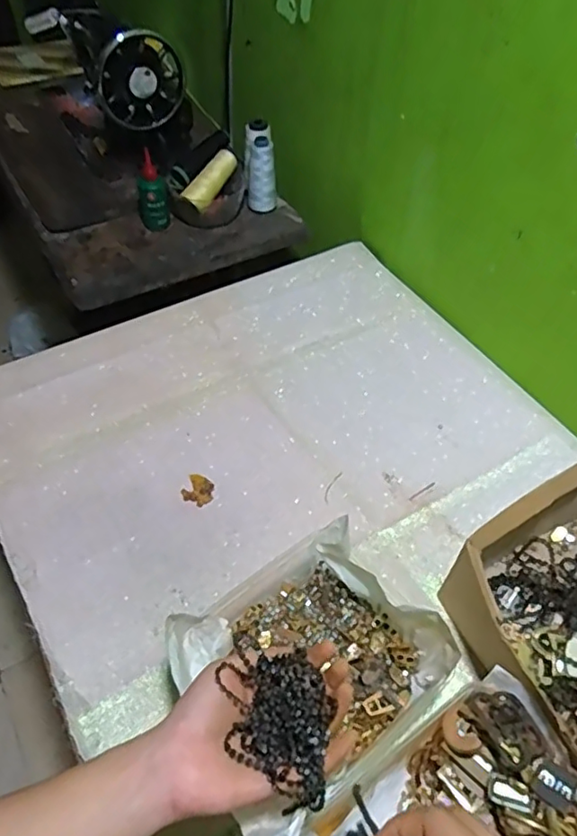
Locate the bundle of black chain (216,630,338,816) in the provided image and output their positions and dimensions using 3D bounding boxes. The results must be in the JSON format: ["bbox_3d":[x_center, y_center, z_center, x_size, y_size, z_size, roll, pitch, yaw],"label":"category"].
[{"bbox_3d":[-0.007,0.189,0.379,0.062,0.023,0.092,4,51,3],"label":"bundle of black chain"}]

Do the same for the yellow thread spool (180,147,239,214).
[{"bbox_3d":[-0.121,-0.372,0.938,0.036,0.038,0.111,33,80,24],"label":"yellow thread spool"}]

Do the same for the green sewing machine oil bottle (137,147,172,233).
[{"bbox_3d":[-0.208,-0.341,0.914,0.046,0.112,0.032,-9,51,-7],"label":"green sewing machine oil bottle"}]

